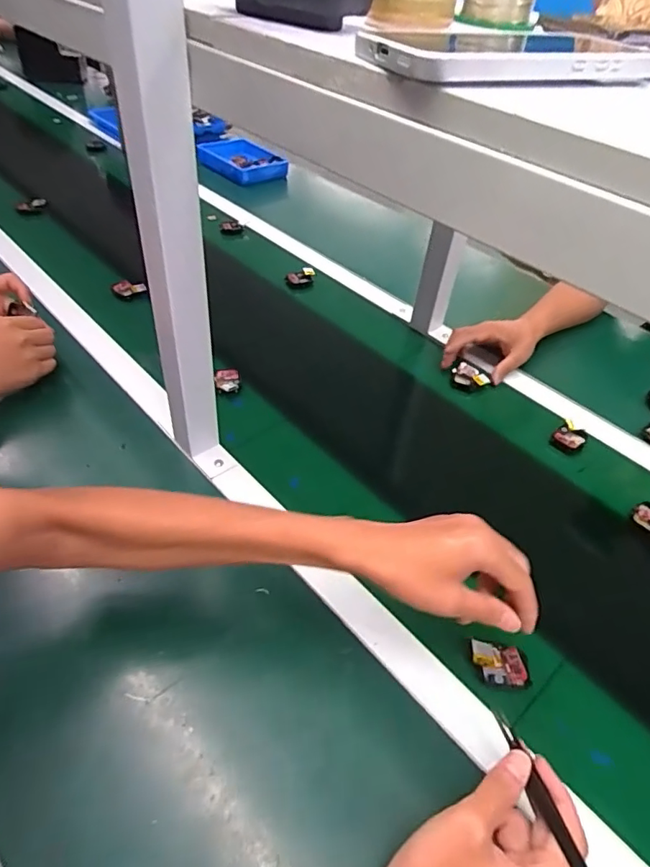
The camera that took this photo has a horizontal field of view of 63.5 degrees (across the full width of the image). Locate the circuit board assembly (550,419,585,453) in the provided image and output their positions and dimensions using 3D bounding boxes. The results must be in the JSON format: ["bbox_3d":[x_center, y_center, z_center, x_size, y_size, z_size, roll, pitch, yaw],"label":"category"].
[{"bbox_3d":[0.326,0.005,0.702,0.036,0.008,0.044,33,72,21],"label":"circuit board assembly"}]

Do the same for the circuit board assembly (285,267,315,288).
[{"bbox_3d":[-0.043,-0.278,0.944,0.056,0.024,0.026,-19,51,-27],"label":"circuit board assembly"}]

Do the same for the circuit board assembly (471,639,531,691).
[{"bbox_3d":[0.157,0.206,0.472,0.048,0.015,0.036,5,43,-1],"label":"circuit board assembly"}]

